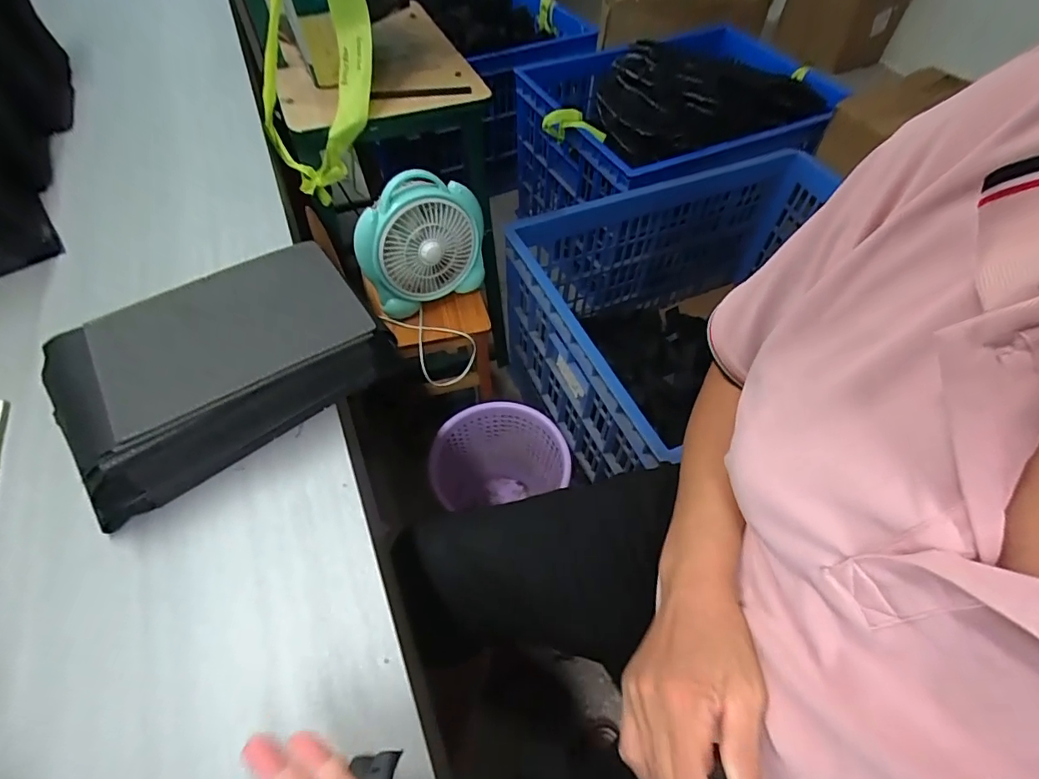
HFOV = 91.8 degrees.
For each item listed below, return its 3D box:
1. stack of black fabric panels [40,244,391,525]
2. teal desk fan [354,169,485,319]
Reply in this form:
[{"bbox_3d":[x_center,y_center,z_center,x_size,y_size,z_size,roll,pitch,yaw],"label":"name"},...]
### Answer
[{"bbox_3d":[-0.274,-0.028,0.479,0.268,0.086,0.173,-29,60,-20],"label":"stack of black fabric panels"},{"bbox_3d":[-0.172,-0.260,0.913,0.234,0.213,0.072,-21,58,-16],"label":"teal desk fan"}]

